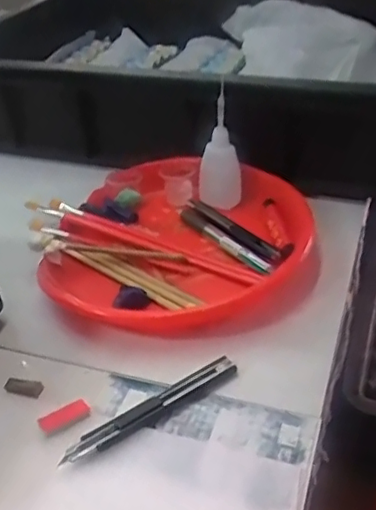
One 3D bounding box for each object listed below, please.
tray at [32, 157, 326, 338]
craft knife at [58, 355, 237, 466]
[{"bbox_3d":[0.001,-0.016,0.550,0.231,0.031,0.228,4,37,12],"label":"tray"},{"bbox_3d":[-0.025,0.105,0.412,0.136,0.007,0.019,-26,41,-26],"label":"craft knife"}]

